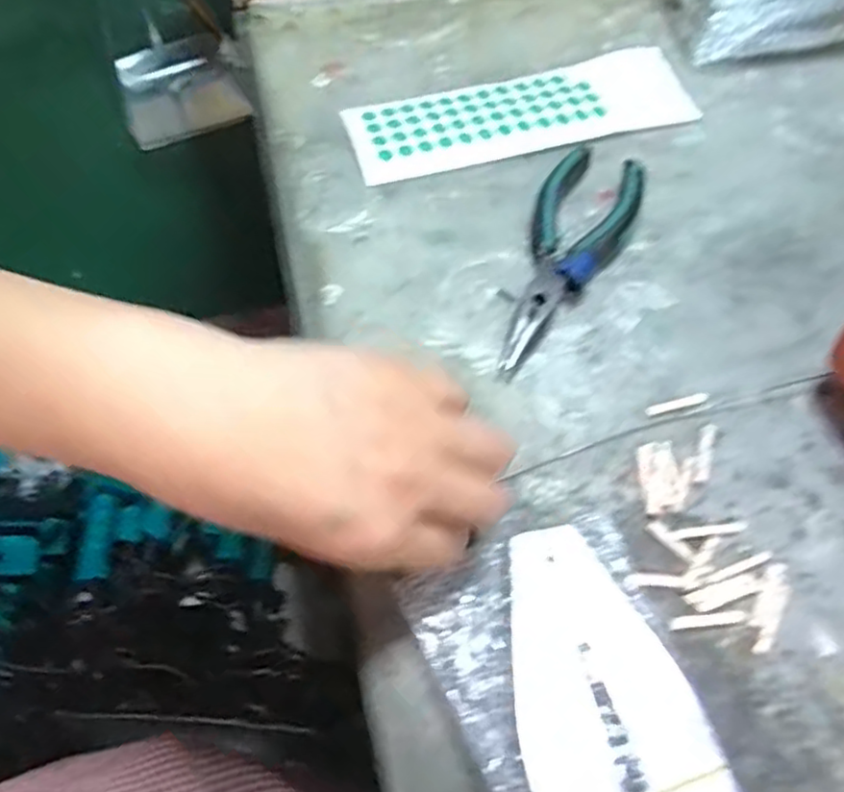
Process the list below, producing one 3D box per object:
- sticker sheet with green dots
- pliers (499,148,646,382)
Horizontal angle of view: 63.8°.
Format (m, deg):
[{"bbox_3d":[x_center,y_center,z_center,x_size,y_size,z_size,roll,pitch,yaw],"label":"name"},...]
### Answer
[{"bbox_3d":[0.065,-0.184,0.436,0.224,0.005,0.072,-15,64,-9],"label":"sticker sheet with green dots"},{"bbox_3d":[0.081,-0.076,0.368,0.051,0.019,0.158,19,62,9],"label":"pliers"}]

